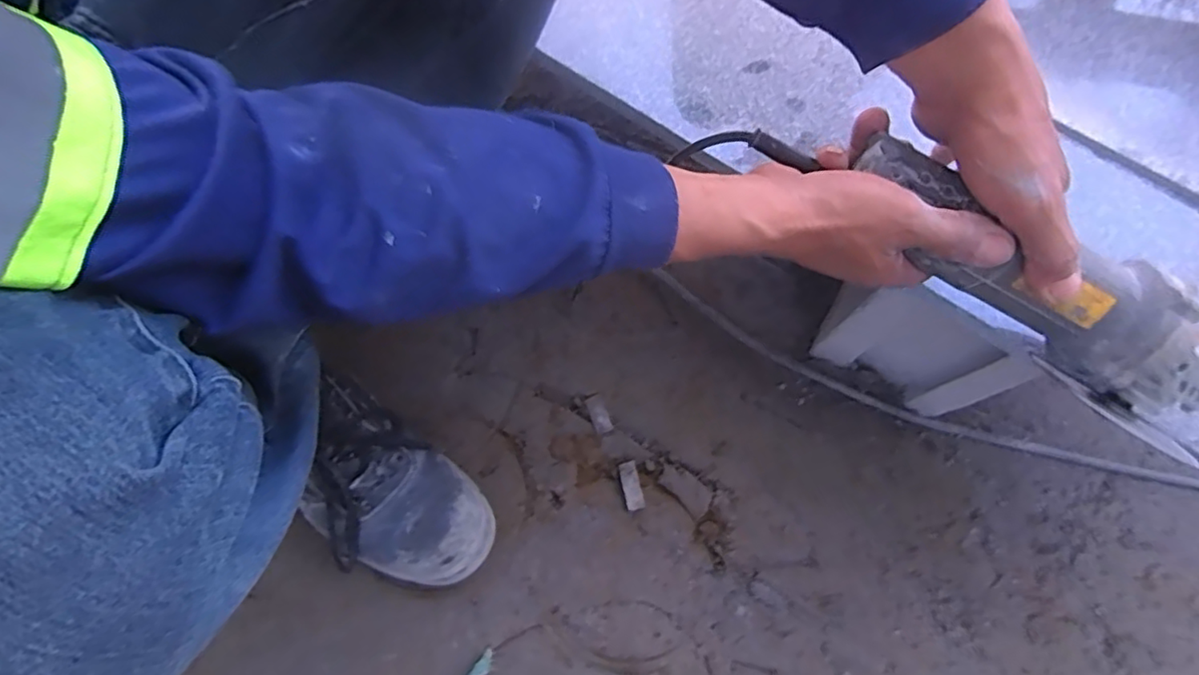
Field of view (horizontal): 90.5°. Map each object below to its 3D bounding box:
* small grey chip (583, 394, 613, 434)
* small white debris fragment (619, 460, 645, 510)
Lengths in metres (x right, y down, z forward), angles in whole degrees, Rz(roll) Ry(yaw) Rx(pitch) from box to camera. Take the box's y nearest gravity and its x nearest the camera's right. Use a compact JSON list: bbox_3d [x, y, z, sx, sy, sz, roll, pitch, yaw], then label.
[{"bbox_3d":[-0.001,0.078,0.604,0.019,0.005,0.041,-21,72,-9],"label":"small grey chip"},{"bbox_3d":[0.032,0.143,0.575,0.020,0.004,0.045,-5,73,-27],"label":"small white debris fragment"}]

